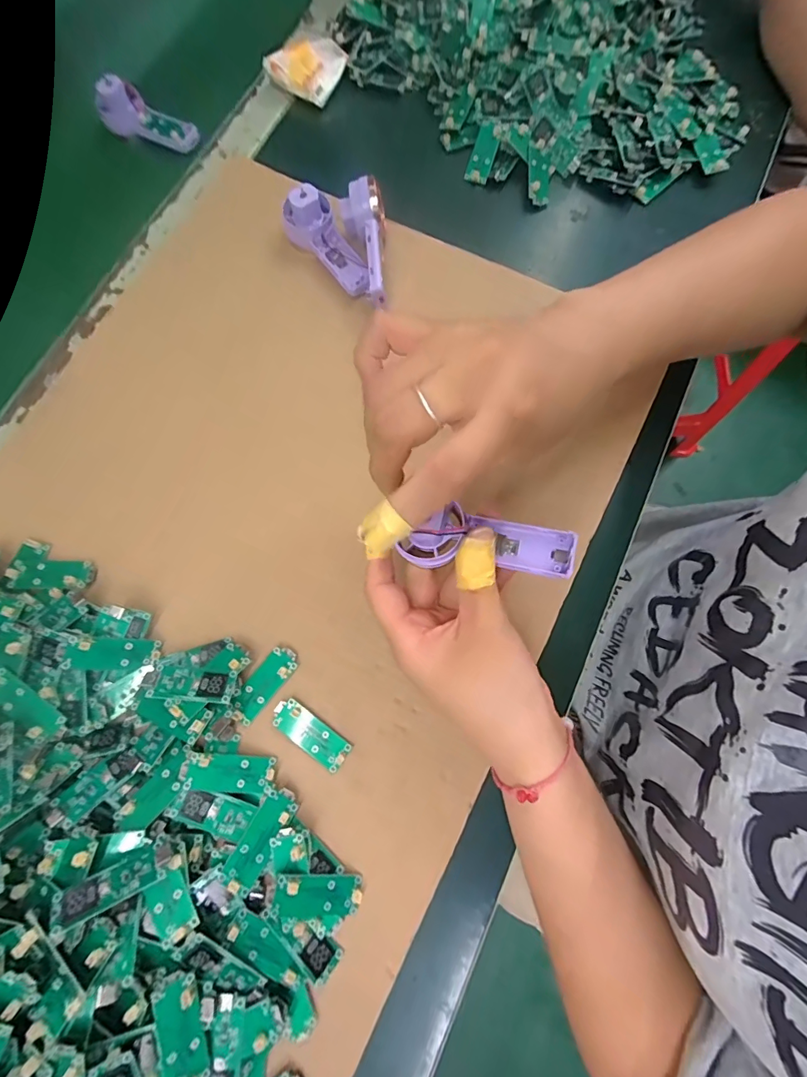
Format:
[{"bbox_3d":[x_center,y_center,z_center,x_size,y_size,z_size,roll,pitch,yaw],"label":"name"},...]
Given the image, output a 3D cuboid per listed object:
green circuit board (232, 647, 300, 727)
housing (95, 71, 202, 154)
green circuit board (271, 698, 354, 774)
[{"bbox_3d":[-0.087,0.091,0.266,0.018,0.005,0.050,37,80,9],"label":"green circuit board"},{"bbox_3d":[-0.223,-0.367,0.372,0.088,0.029,0.032,30,79,8],"label":"housing"},{"bbox_3d":[-0.057,0.119,0.259,0.051,0.005,0.019,34,79,8],"label":"green circuit board"}]

